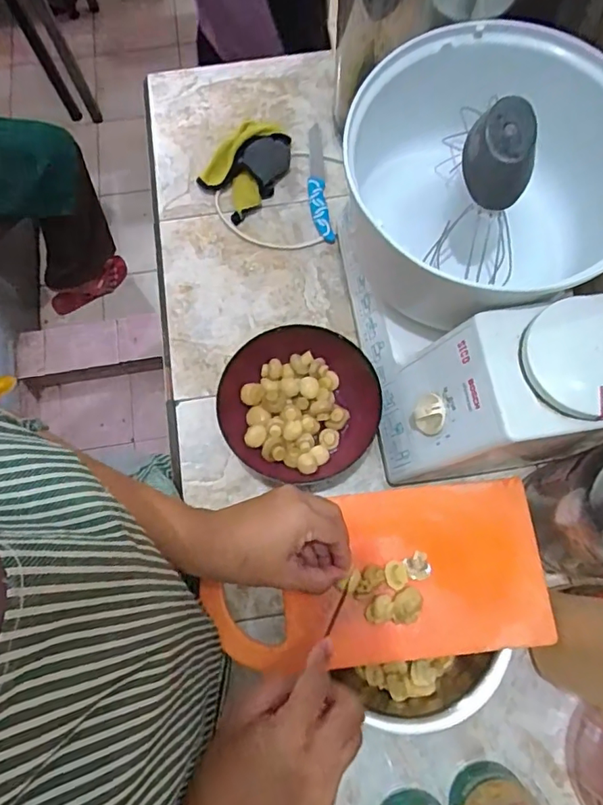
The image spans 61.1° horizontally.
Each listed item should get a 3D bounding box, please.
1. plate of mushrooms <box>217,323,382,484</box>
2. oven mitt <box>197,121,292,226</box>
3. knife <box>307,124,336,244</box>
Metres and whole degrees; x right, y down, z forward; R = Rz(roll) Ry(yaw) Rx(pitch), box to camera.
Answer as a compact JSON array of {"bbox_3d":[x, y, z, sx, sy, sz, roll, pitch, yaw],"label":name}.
[{"bbox_3d":[-0.001,0.003,0.551,0.166,0.079,0.166,0,73,2],"label":"plate of mushrooms"},{"bbox_3d":[-0.076,-0.316,0.679,0.098,0.030,0.136,28,76,9],"label":"oven mitt"},{"bbox_3d":[0.020,-0.297,0.681,0.026,0.014,0.189,-6,73,0],"label":"knife"}]

